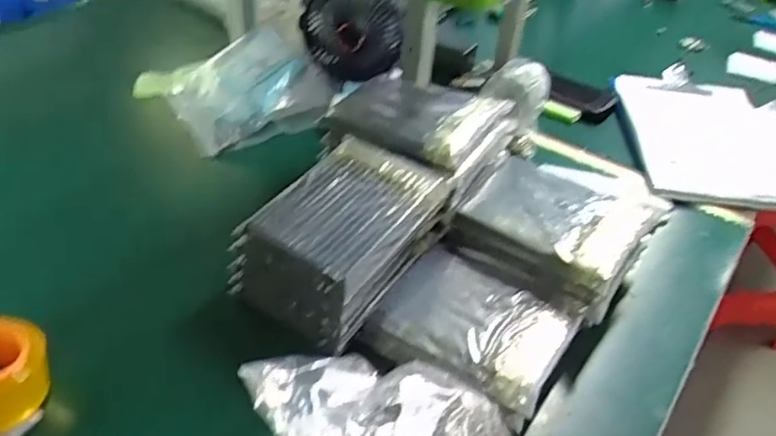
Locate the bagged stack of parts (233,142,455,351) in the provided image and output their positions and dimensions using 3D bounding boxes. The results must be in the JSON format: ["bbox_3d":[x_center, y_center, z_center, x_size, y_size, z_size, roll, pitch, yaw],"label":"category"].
[{"bbox_3d":[-0.047,0.018,0.667,0.155,0.103,0.194,28,46,26],"label":"bagged stack of parts"}]

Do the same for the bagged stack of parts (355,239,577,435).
[{"bbox_3d":[0.085,0.110,0.625,0.179,0.045,0.136,25,45,24],"label":"bagged stack of parts"}]

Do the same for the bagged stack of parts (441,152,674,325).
[{"bbox_3d":[0.177,0.003,0.692,0.203,0.091,0.167,30,47,28],"label":"bagged stack of parts"}]

